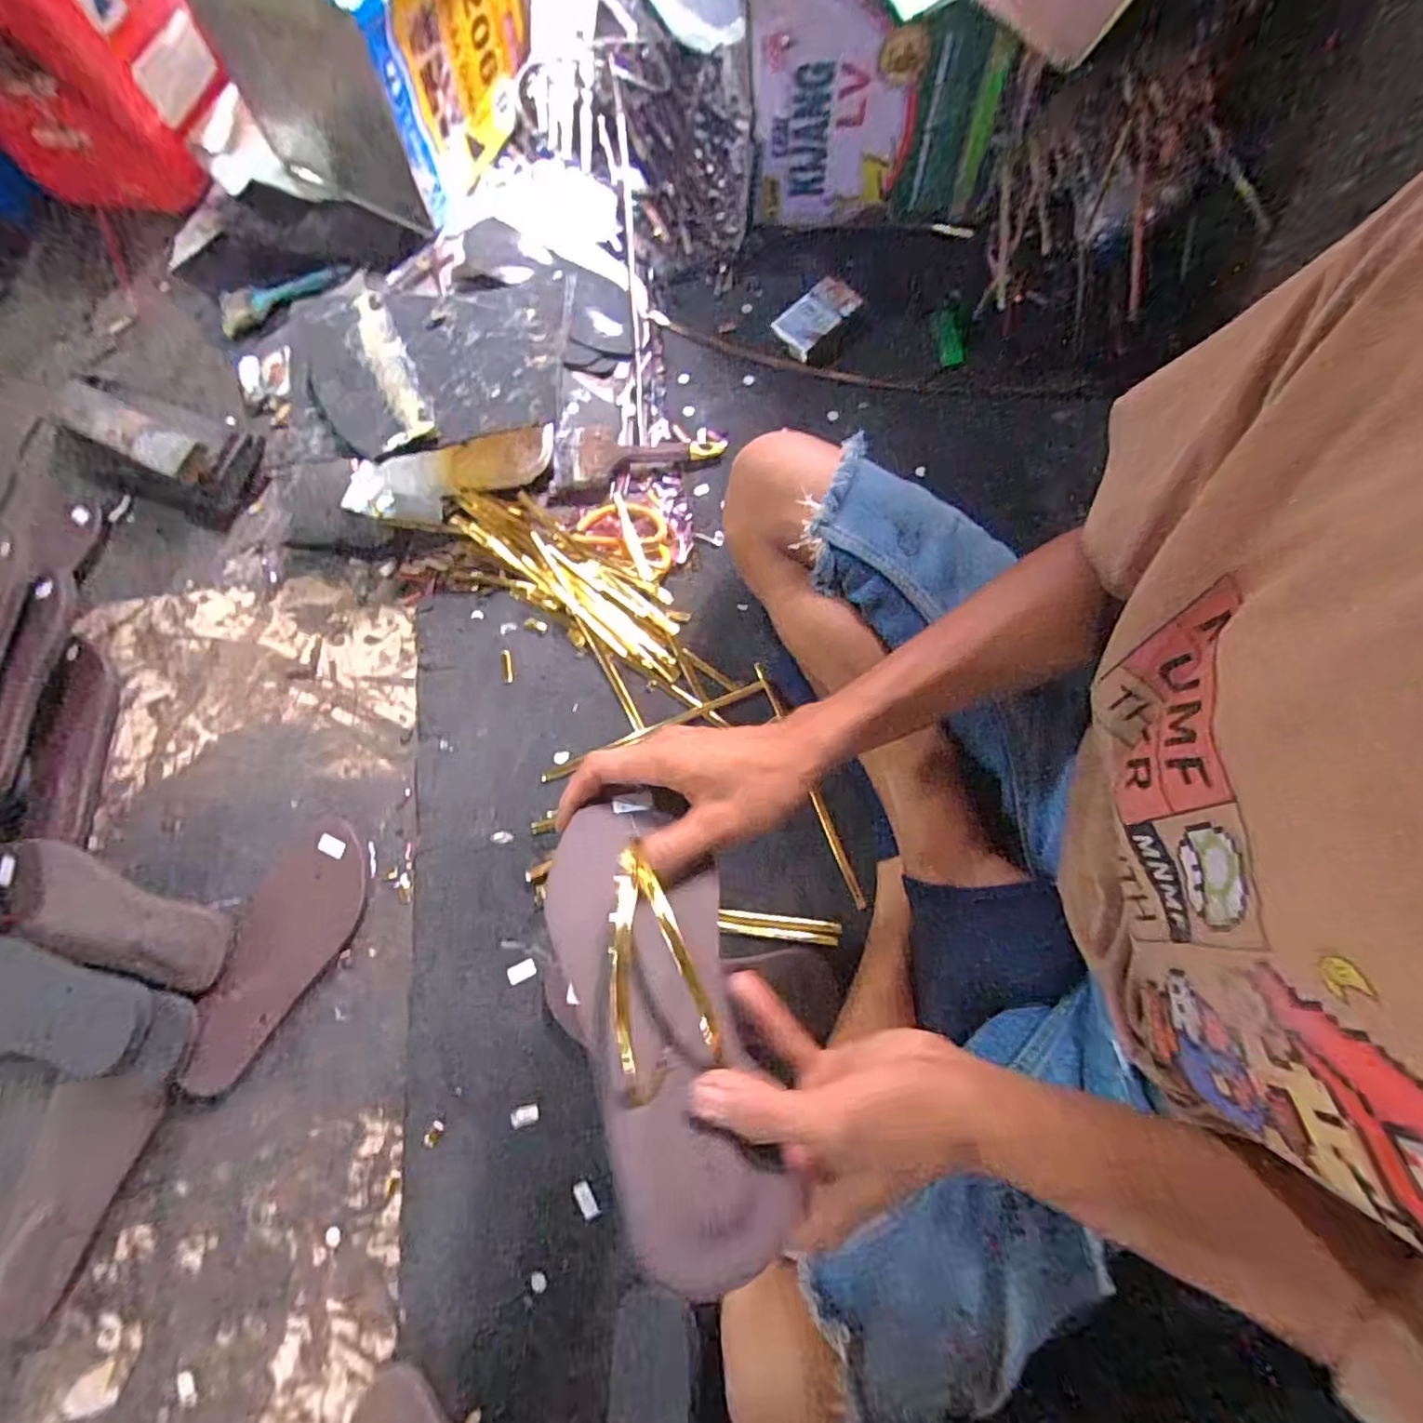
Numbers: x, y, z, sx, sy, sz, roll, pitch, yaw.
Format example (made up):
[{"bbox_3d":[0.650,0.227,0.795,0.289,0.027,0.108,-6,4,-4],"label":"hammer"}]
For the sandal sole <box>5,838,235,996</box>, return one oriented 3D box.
[{"bbox_3d":[-0.554,0.192,0.582,0.227,0.018,0.086,17,75,7],"label":"sandal sole"}]

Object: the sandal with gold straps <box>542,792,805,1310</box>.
[{"bbox_3d":[-0.027,0.142,0.316,0.083,0.046,0.222,-21,54,-4],"label":"sandal with gold straps"}]

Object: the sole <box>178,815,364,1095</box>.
[{"bbox_3d":[-0.406,0.220,0.578,0.092,0.017,0.243,33,78,11],"label":"sole"}]

